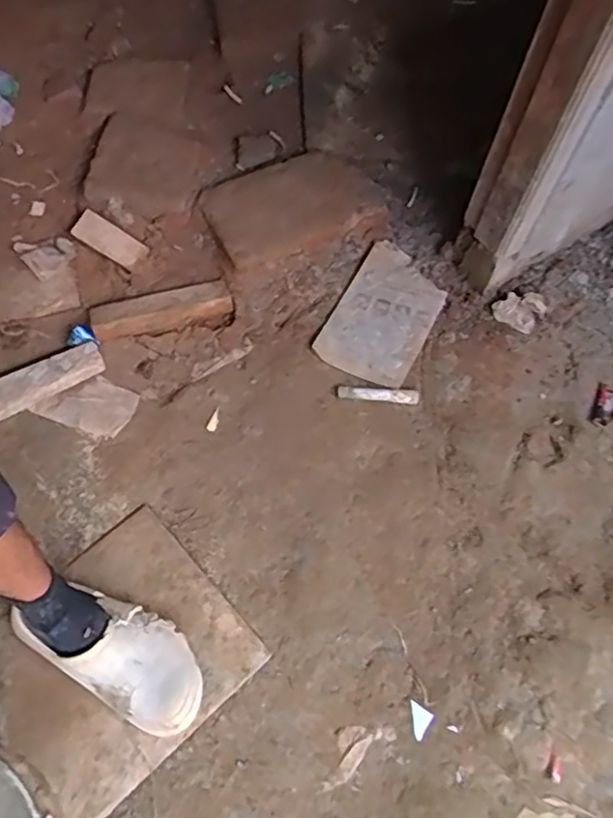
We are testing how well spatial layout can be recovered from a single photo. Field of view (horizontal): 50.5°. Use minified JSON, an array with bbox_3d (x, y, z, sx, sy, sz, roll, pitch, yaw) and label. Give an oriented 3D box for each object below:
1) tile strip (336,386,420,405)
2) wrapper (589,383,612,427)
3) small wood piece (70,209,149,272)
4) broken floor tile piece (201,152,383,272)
[{"bbox_3d":[0.122,-0.025,1.114,0.137,0.020,0.023,8,64,1],"label":"tile strip"},{"bbox_3d":[0.504,-0.004,1.095,0.041,0.016,0.084,23,65,8],"label":"wrapper"},{"bbox_3d":[-0.377,-0.323,1.241,0.147,0.011,0.061,34,84,3],"label":"small wood piece"},{"bbox_3d":[-0.033,-0.406,1.280,0.321,0.042,0.208,-25,68,-14],"label":"broken floor tile piece"}]

